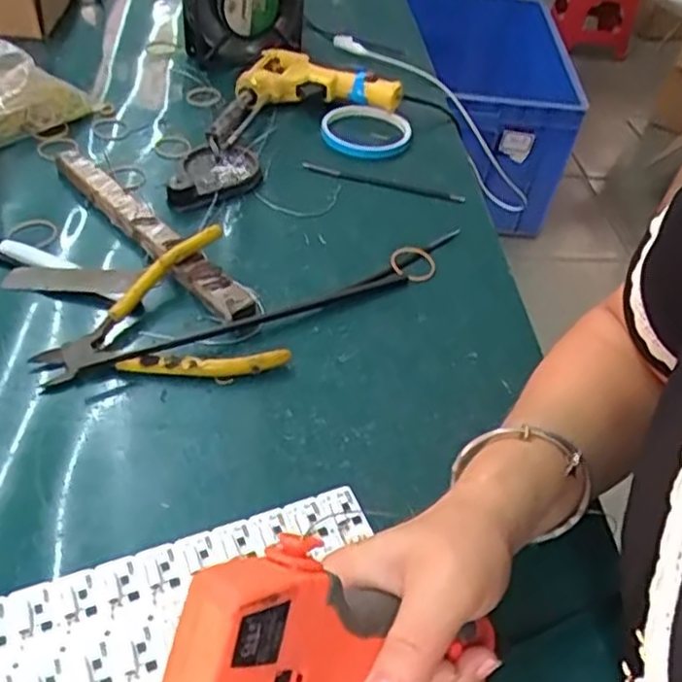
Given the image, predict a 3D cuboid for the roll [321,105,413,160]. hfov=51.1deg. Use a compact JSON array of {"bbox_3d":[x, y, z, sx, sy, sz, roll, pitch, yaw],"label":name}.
[{"bbox_3d":[0.025,-0.198,0.679,0.085,0.015,0.079,4,44,-4],"label":"roll"}]

